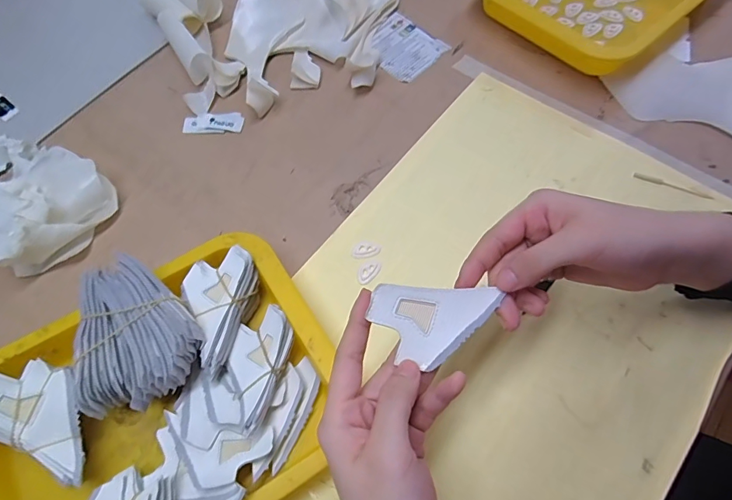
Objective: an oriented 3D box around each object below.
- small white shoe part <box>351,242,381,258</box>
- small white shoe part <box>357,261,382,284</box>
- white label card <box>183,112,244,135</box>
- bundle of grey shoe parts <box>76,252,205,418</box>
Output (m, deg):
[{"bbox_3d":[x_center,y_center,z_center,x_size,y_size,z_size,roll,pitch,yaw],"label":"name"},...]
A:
[{"bbox_3d":[0.000,0.000,0.387,0.025,0.004,0.014,-1,66,2],"label":"small white shoe part"},{"bbox_3d":[0.002,0.018,0.380,0.015,0.004,0.025,31,71,15],"label":"small white shoe part"},{"bbox_3d":[-0.163,-0.135,0.458,0.063,0.004,0.027,-3,66,2],"label":"white label card"},{"bbox_3d":[-0.164,0.060,0.311,0.077,0.034,0.100,-4,66,1],"label":"bundle of grey shoe parts"}]

